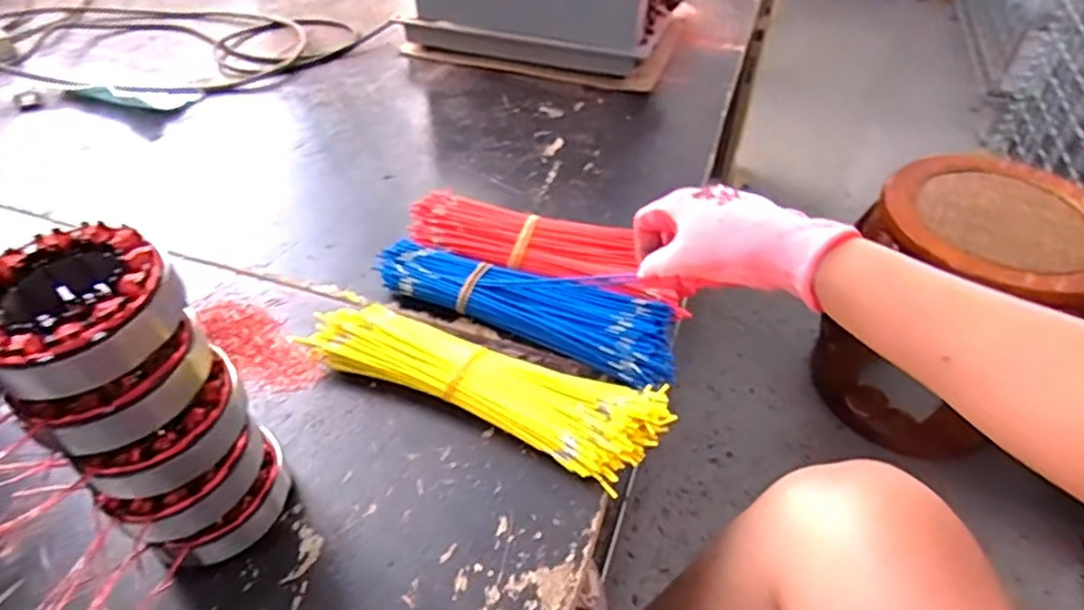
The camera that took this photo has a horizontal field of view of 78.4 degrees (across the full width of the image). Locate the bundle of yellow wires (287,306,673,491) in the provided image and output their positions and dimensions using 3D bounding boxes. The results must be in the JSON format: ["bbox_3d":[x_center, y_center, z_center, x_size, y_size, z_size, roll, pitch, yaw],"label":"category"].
[{"bbox_3d":[-0.043,0.051,0.485,0.261,0.033,0.074,18,47,18],"label":"bundle of yellow wires"}]

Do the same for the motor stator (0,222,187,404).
[{"bbox_3d":[-0.218,0.000,0.310,0.086,0.035,0.083,-29,51,-27],"label":"motor stator"}]

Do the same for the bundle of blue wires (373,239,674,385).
[{"bbox_3d":[-0.012,-0.006,0.543,0.251,0.027,0.076,18,47,17],"label":"bundle of blue wires"}]

